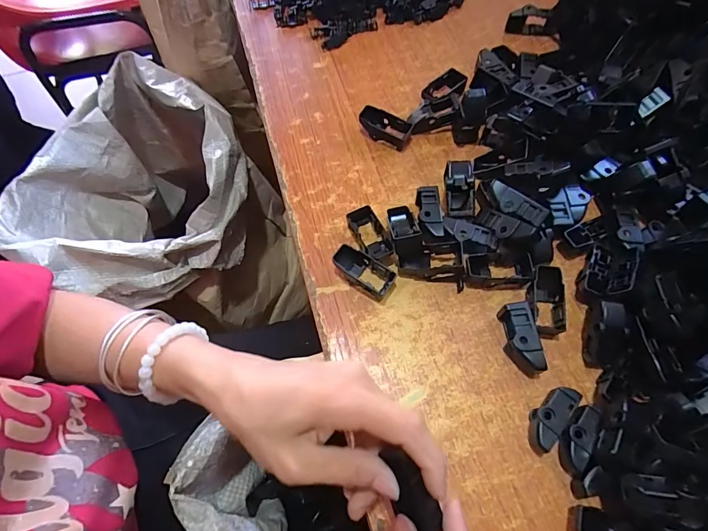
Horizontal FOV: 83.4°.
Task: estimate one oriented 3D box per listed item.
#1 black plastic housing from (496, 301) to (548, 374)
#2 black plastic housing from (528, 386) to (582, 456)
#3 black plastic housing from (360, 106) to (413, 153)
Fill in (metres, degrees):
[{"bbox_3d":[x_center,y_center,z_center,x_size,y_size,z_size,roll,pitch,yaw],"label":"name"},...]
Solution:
[{"bbox_3d":[0.121,0.054,0.291,0.023,0.022,0.049,-11,66,-3],"label":"black plastic housing"},{"bbox_3d":[0.132,0.104,0.270,0.019,0.018,0.047,36,72,16],"label":"black plastic housing"},{"bbox_3d":[0.030,-0.133,0.382,0.048,0.021,0.024,25,69,12],"label":"black plastic housing"}]

